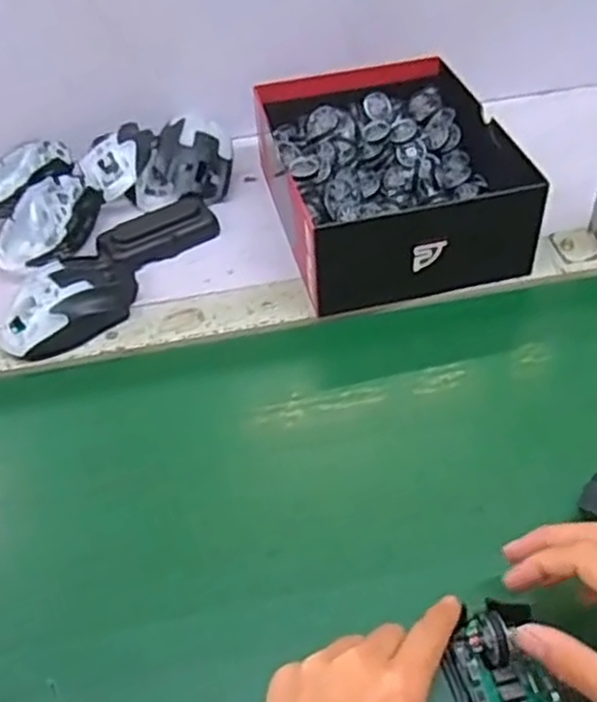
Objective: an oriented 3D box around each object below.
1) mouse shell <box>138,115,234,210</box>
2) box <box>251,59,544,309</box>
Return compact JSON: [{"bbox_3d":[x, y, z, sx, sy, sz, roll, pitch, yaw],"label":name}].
[{"bbox_3d":[-0.111,-0.186,0.730,0.094,0.055,0.090,-3,46,2],"label":"mouse shell"},{"bbox_3d":[0.078,-0.151,0.658,0.184,0.083,0.228,-12,46,-6],"label":"box"}]

